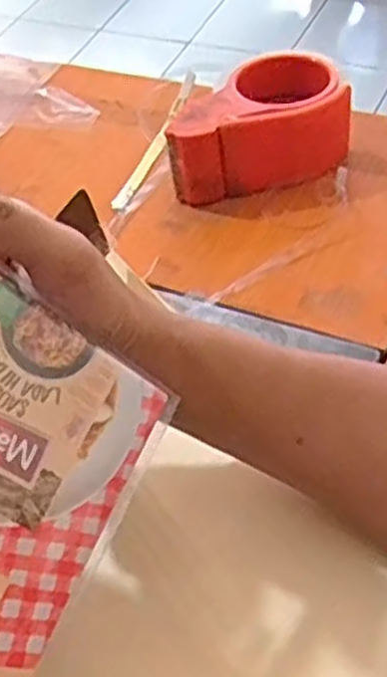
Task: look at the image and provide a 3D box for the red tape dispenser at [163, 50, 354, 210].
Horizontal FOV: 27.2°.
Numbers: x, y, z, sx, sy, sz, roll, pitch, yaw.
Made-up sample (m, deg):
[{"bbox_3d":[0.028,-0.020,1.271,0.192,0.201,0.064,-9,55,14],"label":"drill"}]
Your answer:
[{"bbox_3d":[0.047,-0.157,0.592,0.130,0.058,0.091,-7,53,2],"label":"red tape dispenser"}]

